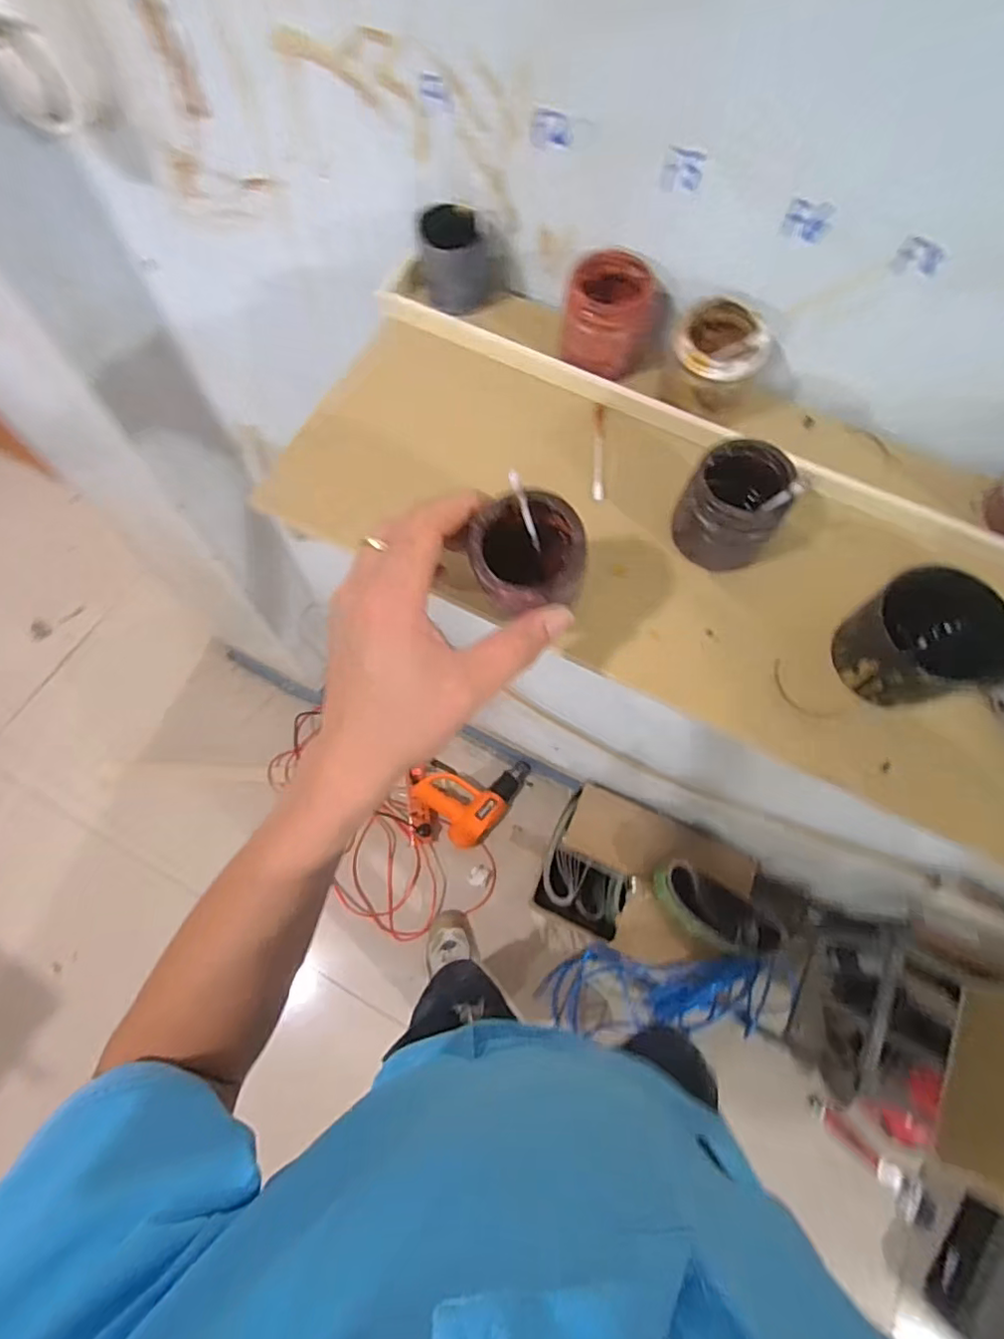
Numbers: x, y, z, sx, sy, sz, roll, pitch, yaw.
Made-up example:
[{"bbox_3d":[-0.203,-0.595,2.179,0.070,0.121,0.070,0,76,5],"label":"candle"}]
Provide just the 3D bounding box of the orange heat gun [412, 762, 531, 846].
[{"bbox_3d":[-0.070,0.302,1.526,0.210,0.070,0.280,39,72,14],"label":"orange heat gun"}]

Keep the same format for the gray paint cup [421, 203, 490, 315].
[{"bbox_3d":[-0.030,-0.278,0.400,0.049,0.049,0.038,-4,68,-3],"label":"gray paint cup"}]

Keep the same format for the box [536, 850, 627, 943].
[{"bbox_3d":[0.176,0.513,1.356,0.189,0.179,0.136,22,69,7],"label":"box"}]

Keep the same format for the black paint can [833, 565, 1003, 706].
[{"bbox_3d":[0.220,-0.015,0.311,0.066,0.052,0.066,1,68,-1],"label":"black paint can"}]

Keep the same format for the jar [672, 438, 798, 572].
[{"bbox_3d":[0.130,-0.091,0.332,0.053,0.059,0.051,1,68,-1],"label":"jar"}]

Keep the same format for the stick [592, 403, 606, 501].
[{"bbox_3d":[0.064,-0.145,0.386,0.009,0.007,0.078,4,68,0],"label":"stick"}]

